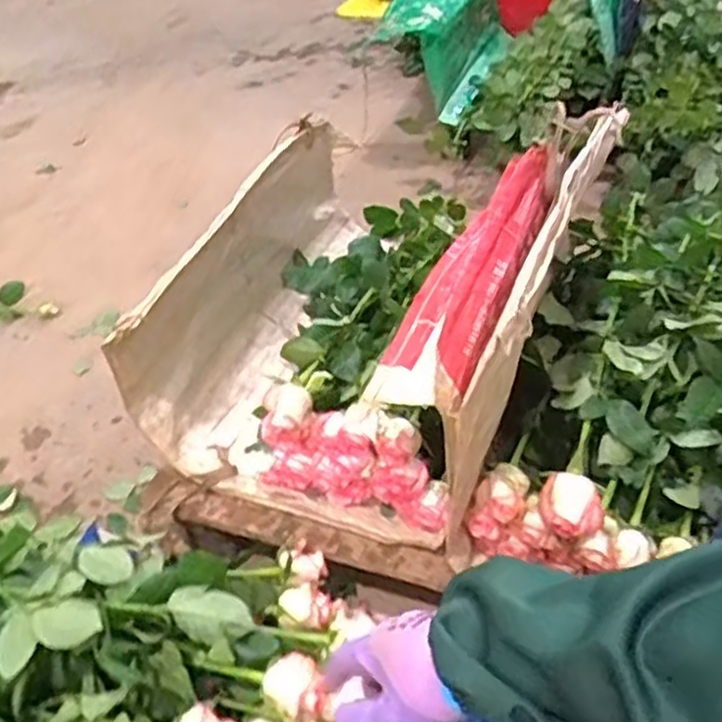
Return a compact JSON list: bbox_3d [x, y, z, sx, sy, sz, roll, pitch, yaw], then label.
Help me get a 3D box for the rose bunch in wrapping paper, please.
[{"bbox_3d":[0.035,-0.101,0.924,0.457,0.301,0.570,12,46,22],"label":"rose bunch in wrapping paper"}]

